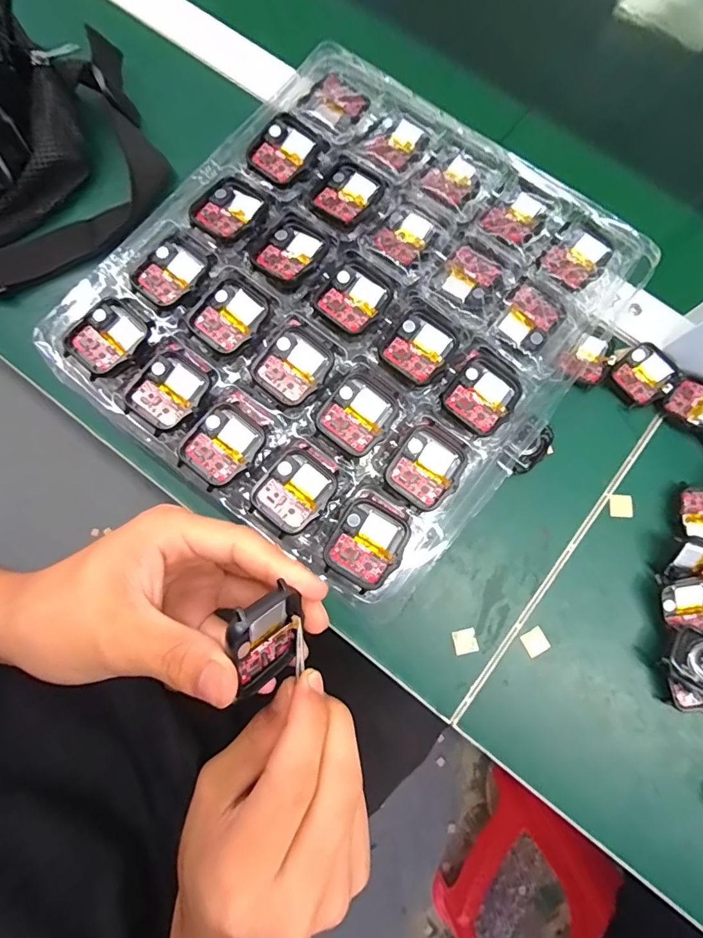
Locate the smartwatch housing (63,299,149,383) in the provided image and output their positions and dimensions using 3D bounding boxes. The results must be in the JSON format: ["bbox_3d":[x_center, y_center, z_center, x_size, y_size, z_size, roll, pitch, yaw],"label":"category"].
[{"bbox_3d":[-0.146,-0.078,0.272,0.036,0.006,0.044,42,83,7],"label":"smartwatch housing"}]

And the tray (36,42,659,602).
[{"bbox_3d":[0.002,-0.102,0.284,0.265,0.021,0.287,38,82,7],"label":"tray"}]

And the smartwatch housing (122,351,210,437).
[{"bbox_3d":[-0.107,-0.045,0.267,0.037,0.007,0.045,38,82,7],"label":"smartwatch housing"}]

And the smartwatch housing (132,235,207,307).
[{"bbox_3d":[-0.111,-0.121,0.281,0.043,0.005,0.035,-43,82,-7],"label":"smartwatch housing"}]

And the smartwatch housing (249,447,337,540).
[{"bbox_3d":[-0.032,0.013,0.259,0.037,0.005,0.045,40,82,7],"label":"smartwatch housing"}]

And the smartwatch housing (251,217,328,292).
[{"bbox_3d":[-0.038,-0.134,0.281,0.039,0.005,0.043,38,82,7],"label":"smartwatch housing"}]

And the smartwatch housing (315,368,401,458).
[{"bbox_3d":[0.005,-0.033,0.266,0.037,0.008,0.046,39,82,7],"label":"smartwatch housing"}]

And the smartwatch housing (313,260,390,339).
[{"bbox_3d":[0.001,-0.104,0.277,0.037,0.004,0.043,41,82,7],"label":"smartwatch housing"}]

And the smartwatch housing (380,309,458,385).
[{"bbox_3d":[0.041,-0.073,0.274,0.035,0.005,0.041,38,82,7],"label":"smartwatch housing"}]

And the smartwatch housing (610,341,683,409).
[{"bbox_3d":[0.216,-0.069,0.336,0.043,0.008,0.038,-33,81,-5],"label":"smartwatch housing"}]

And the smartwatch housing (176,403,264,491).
[{"bbox_3d":[-0.074,-0.014,0.261,0.036,0.005,0.045,42,83,7],"label":"smartwatch housing"}]

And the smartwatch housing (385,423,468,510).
[{"bbox_3d":[0.044,-0.001,0.264,0.038,0.006,0.044,40,82,7],"label":"smartwatch housing"}]

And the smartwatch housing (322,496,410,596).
[{"bbox_3d":[0.008,0.041,0.252,0.038,0.008,0.045,33,81,6],"label":"smartwatch housing"}]

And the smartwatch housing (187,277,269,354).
[{"bbox_3d":[-0.073,-0.093,0.276,0.036,0.006,0.044,39,82,7],"label":"smartwatch housing"}]

